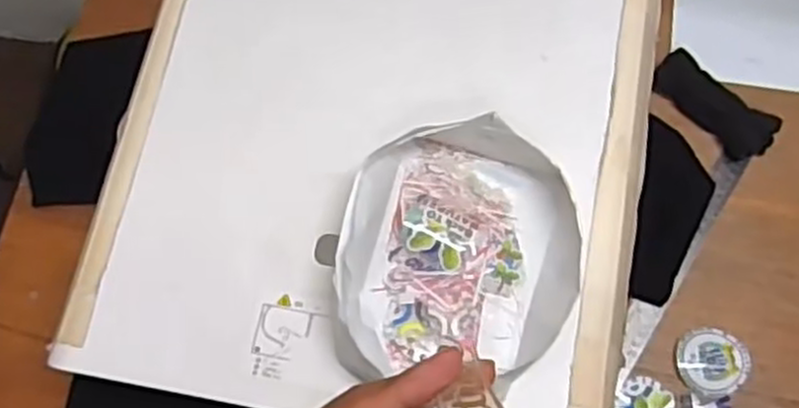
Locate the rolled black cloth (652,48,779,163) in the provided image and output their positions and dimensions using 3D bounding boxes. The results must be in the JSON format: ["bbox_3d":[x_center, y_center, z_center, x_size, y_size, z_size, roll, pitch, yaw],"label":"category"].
[{"bbox_3d":[0.309,-0.097,0.773,0.044,0.029,0.126,-42,73,-12],"label":"rolled black cloth"}]

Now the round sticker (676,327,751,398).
[{"bbox_3d":[0.282,0.142,0.705,0.064,0.008,0.060,-1,69,2],"label":"round sticker"}]

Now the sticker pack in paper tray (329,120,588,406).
[{"bbox_3d":[0.043,0.032,0.551,0.157,0.054,0.177,8,70,5],"label":"sticker pack in paper tray"}]

